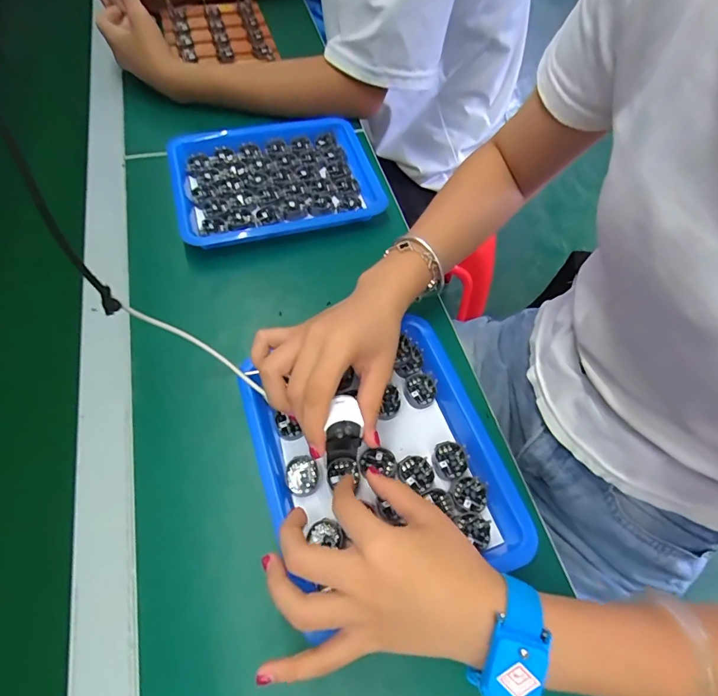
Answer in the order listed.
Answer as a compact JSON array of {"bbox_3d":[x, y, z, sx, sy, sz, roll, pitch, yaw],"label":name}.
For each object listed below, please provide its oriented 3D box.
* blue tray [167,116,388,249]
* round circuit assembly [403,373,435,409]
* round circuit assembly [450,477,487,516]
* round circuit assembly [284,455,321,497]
[{"bbox_3d":[-0.095,-0.191,0.502,0.226,0.033,0.171,-16,62,-11],"label":"blue tray"},{"bbox_3d":[0.052,0.037,0.381,0.026,0.010,0.030,0,60,-3],"label":"round circuit assembly"},{"bbox_3d":[0.085,0.114,0.338,0.028,0.010,0.026,1,60,-2],"label":"round circuit assembly"},{"bbox_3d":[-0.043,0.099,0.339,0.026,0.012,0.029,-7,60,-6],"label":"round circuit assembly"}]

